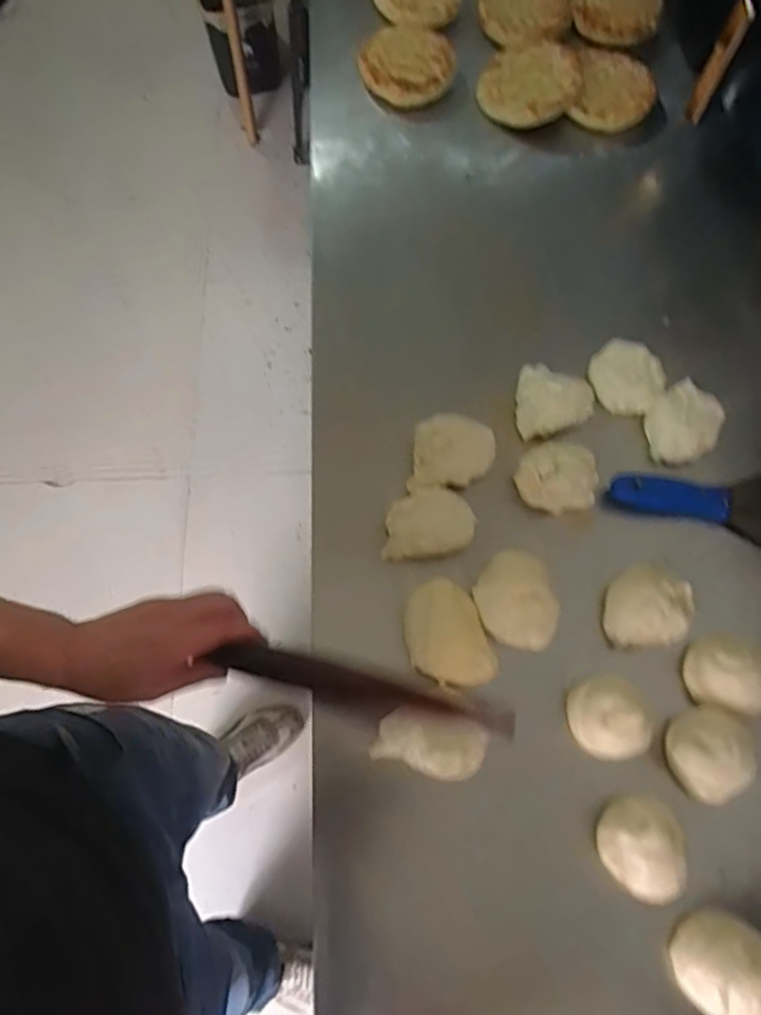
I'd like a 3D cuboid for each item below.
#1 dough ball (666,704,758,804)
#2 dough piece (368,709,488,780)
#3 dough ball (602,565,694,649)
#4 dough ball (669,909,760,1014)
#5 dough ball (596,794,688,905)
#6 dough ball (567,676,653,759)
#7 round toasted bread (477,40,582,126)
[{"bbox_3d":[0.288,0.212,0.551,0.068,0.045,0.071,0,70,1],"label":"dough ball"},{"bbox_3d":[0.043,0.202,0.549,0.096,0.034,0.058,13,71,5],"label":"dough piece"},{"bbox_3d":[0.251,0.096,0.604,0.087,0.052,0.072,-37,74,-12],"label":"dough ball"},{"bbox_3d":[0.269,0.357,0.495,0.070,0.048,0.072,0,70,1],"label":"dough ball"},{"bbox_3d":[0.215,0.279,0.525,0.067,0.041,0.075,13,70,5],"label":"dough ball"},{"bbox_3d":[0.199,0.183,0.557,0.061,0.035,0.066,0,70,1],"label":"dough ball"},{"bbox_3d":[0.195,-0.550,0.831,0.129,0.025,0.117,1,70,1],"label":"round toasted bread"}]

